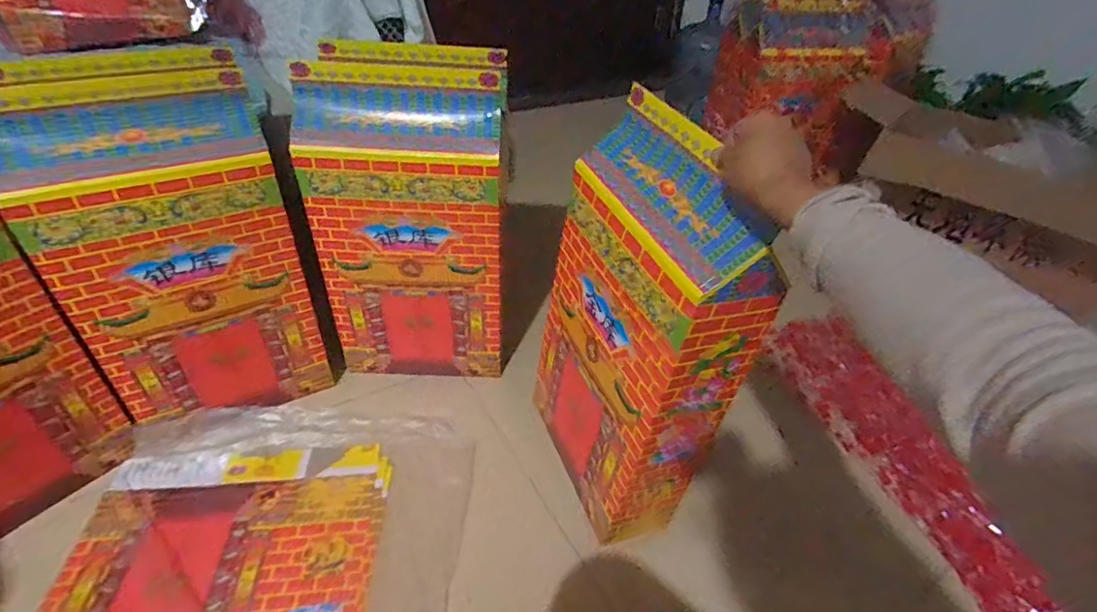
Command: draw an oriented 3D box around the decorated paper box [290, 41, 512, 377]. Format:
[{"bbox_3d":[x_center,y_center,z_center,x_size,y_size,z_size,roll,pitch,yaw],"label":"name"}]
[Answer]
[{"bbox_3d":[-0.242,-0.135,1.030,0.333,0.604,0.209,6,37,-2],"label":"decorated paper box"}]

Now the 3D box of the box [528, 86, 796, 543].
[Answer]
[{"bbox_3d":[0.113,0.038,0.771,0.130,0.557,0.306,-13,43,-20],"label":"box"}]

